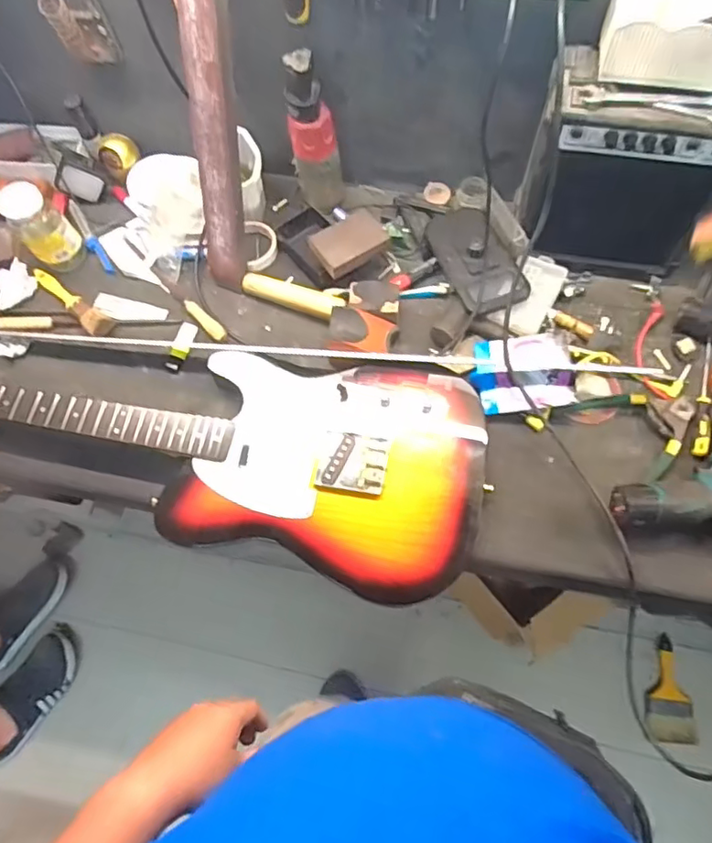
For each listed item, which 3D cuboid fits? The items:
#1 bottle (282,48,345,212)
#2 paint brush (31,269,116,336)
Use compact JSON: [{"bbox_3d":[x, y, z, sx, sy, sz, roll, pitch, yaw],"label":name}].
[{"bbox_3d":[-0.060,-0.421,0.848,0.074,0.253,0.065,-6,67,1],"label":"bottle"},{"bbox_3d":[-0.444,-0.194,0.894,0.179,0.017,0.038,41,75,18],"label":"paint brush"}]

